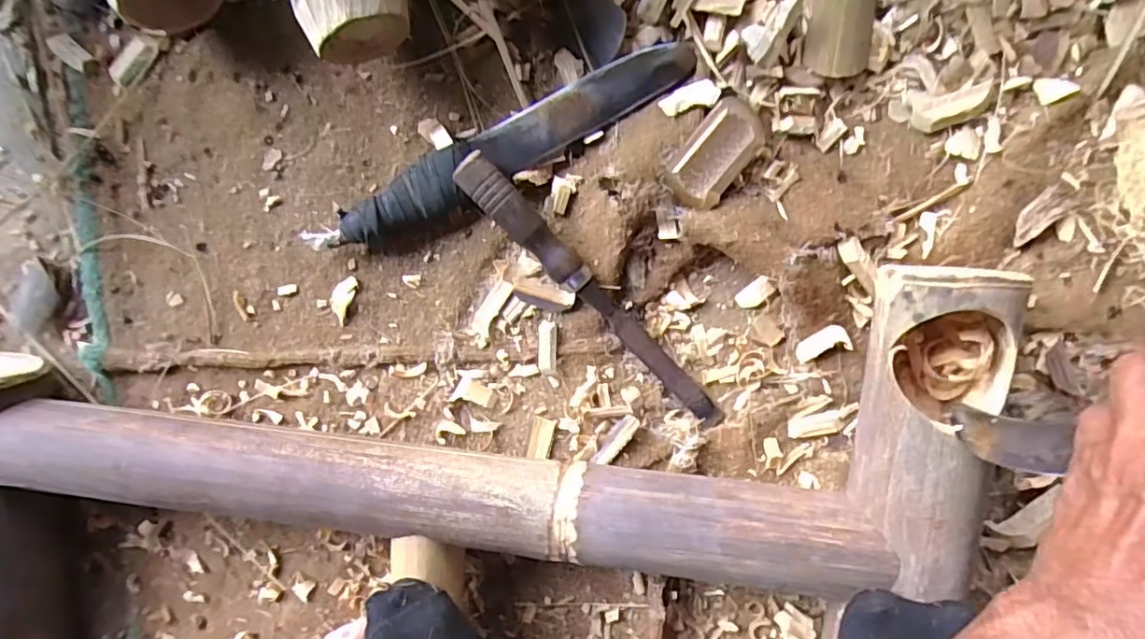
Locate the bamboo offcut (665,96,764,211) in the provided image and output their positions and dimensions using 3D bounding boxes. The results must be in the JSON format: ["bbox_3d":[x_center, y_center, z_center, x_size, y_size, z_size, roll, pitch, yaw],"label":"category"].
[{"bbox_3d":[0.092,-0.104,0.374,0.038,0.022,0.070,38,99,0],"label":"bamboo offcut"}]

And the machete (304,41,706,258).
[{"bbox_3d":[-0.050,-0.107,0.399,0.278,0.024,0.045,-25,94,9],"label":"machete"}]

